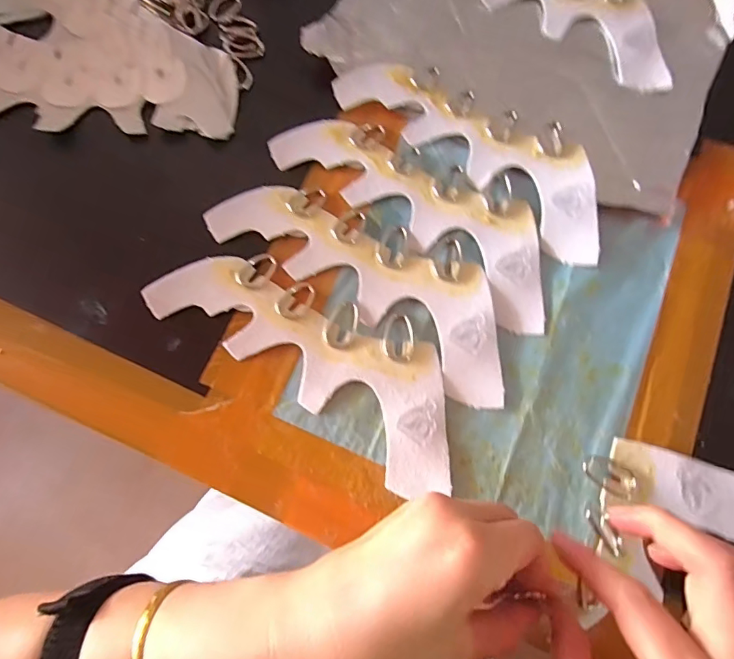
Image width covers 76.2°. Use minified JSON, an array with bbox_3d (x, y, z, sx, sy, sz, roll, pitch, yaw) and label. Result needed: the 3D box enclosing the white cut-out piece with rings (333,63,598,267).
[{"bbox_3d":[0.081,-0.136,0.339,0.217,0.008,0.081,35,76,7],"label":"white cut-out piece with rings"}]

